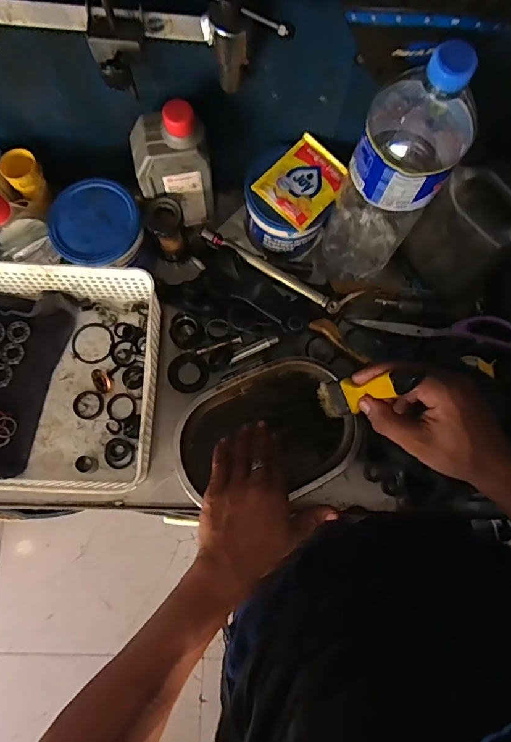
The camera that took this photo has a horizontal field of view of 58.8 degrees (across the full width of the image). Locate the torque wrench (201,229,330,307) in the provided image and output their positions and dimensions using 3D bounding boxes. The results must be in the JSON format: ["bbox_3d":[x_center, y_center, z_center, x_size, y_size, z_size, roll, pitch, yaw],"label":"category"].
[{"bbox_3d":[0.013,-0.134,0.581,0.181,0.021,0.016,29,79,5],"label":"torque wrench"}]

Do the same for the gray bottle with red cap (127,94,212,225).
[{"bbox_3d":[-0.093,-0.227,0.511,0.083,0.157,0.053,-4,78,-2],"label":"gray bottle with red cap"}]

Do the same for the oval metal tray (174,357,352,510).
[{"bbox_3d":[0.010,0.079,0.548,0.208,0.042,0.152,-25,80,-6],"label":"oval metal tray"}]

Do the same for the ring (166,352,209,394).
[{"bbox_3d":[-0.084,0.002,0.570,0.050,0.014,0.047,0,78,-1],"label":"ring"}]

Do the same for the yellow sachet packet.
[{"bbox_3d":[0.057,-0.219,0.524,0.079,0.012,0.095,43,81,7],"label":"yellow sachet packet"}]

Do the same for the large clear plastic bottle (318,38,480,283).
[{"bbox_3d":[0.136,-0.187,0.460,0.094,0.302,0.098,22,79,3],"label":"large clear plastic bottle"}]

